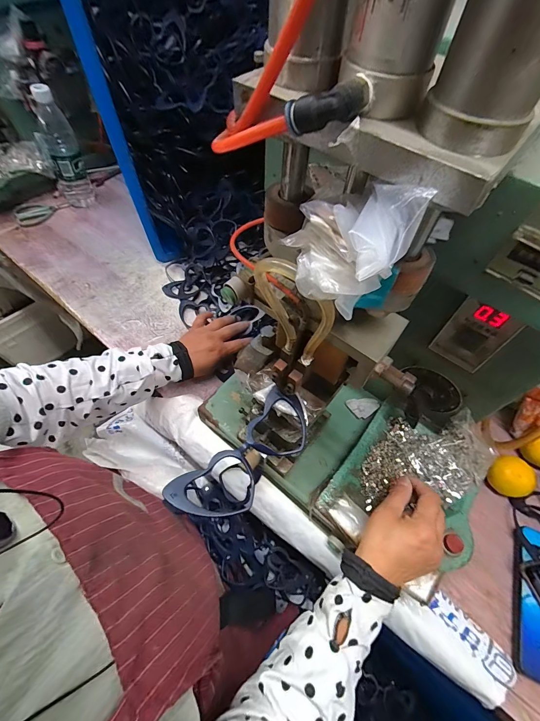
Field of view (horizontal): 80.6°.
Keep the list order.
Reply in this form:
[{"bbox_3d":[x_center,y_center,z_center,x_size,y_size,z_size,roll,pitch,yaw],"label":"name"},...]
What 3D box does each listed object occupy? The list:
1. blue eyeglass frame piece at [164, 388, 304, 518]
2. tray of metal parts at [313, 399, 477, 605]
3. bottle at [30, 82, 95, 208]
[{"bbox_3d":[-0.019,0.085,0.289,0.060,0.015,0.146,38,63,19],"label":"blue eyeglass frame piece"},{"bbox_3d":[0.162,0.158,0.393,0.145,0.029,0.179,37,63,19],"label":"tray of metal parts"},{"bbox_3d":[-0.447,-0.448,0.681,0.069,0.220,0.070,-27,63,-18],"label":"bottle"}]

